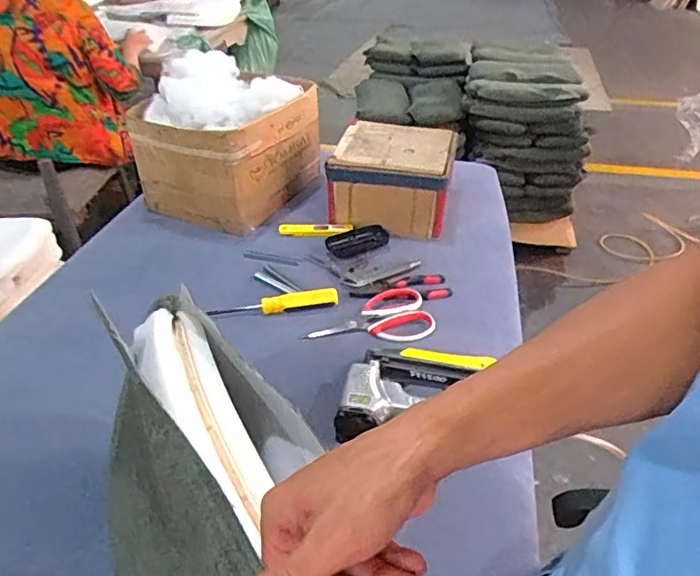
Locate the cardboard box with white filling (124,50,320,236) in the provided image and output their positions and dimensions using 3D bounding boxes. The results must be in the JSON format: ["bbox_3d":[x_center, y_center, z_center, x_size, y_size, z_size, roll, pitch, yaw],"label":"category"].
[{"bbox_3d":[-0.230,-0.283,1.094,0.254,0.259,0.285,17,39,25],"label":"cardboard box with white filling"}]

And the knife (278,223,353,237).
[{"bbox_3d":[-0.063,-0.109,1.026,0.134,0.018,0.021,-2,35,4],"label":"knife"}]

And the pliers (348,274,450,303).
[{"bbox_3d":[0.082,0.006,0.880,0.154,0.013,0.064,-10,36,-7],"label":"pliers"}]

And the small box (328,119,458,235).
[{"bbox_3d":[0.085,-0.210,1.061,0.213,0.133,0.220,8,36,13],"label":"small box"}]

